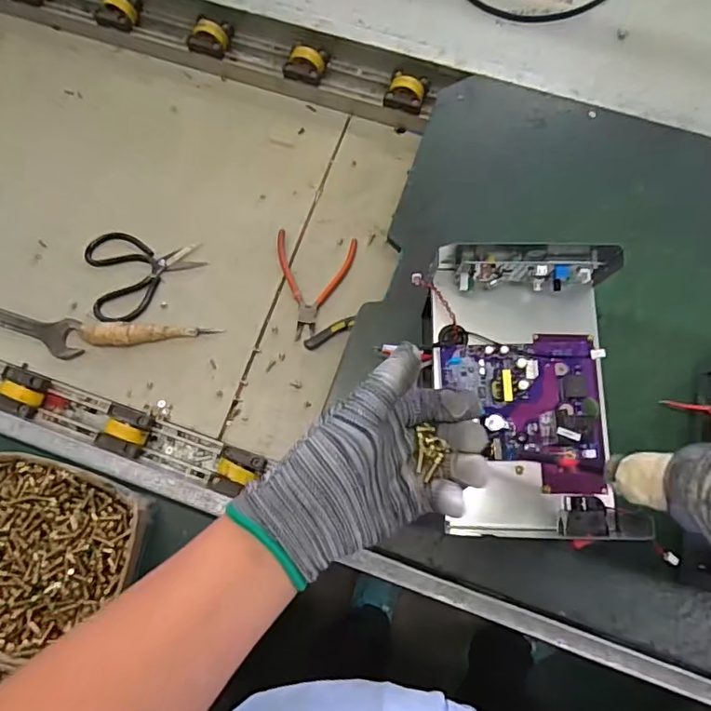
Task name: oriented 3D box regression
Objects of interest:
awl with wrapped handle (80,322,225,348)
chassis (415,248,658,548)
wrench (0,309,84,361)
[{"bbox_3d":[-0.263,-0.026,0.690,0.169,0.030,0.030,1,77,2],"label":"awl with wrapped handle"},{"bbox_3d":[0.143,0.028,0.459,0.154,0.081,0.246,2,77,2],"label":"chassis"},{"bbox_3d":[-0.495,-0.059,0.714,0.294,0.013,0.048,17,78,5],"label":"wrench"}]

